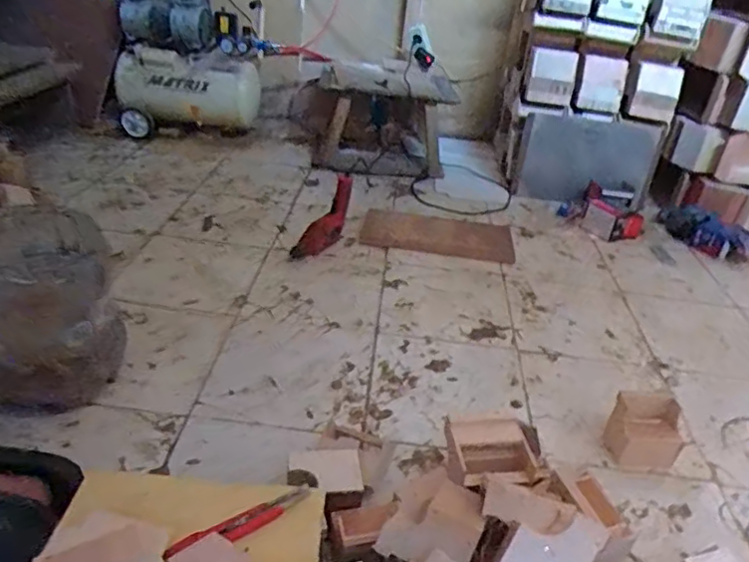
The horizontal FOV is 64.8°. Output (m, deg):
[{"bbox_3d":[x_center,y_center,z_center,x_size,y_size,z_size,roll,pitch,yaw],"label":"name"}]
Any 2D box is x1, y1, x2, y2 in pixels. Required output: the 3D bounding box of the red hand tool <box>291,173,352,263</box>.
[{"bbox_3d":[-0.123,-0.151,1.489,0.059,0.070,0.259,22,68,25],"label":"red hand tool"}]

